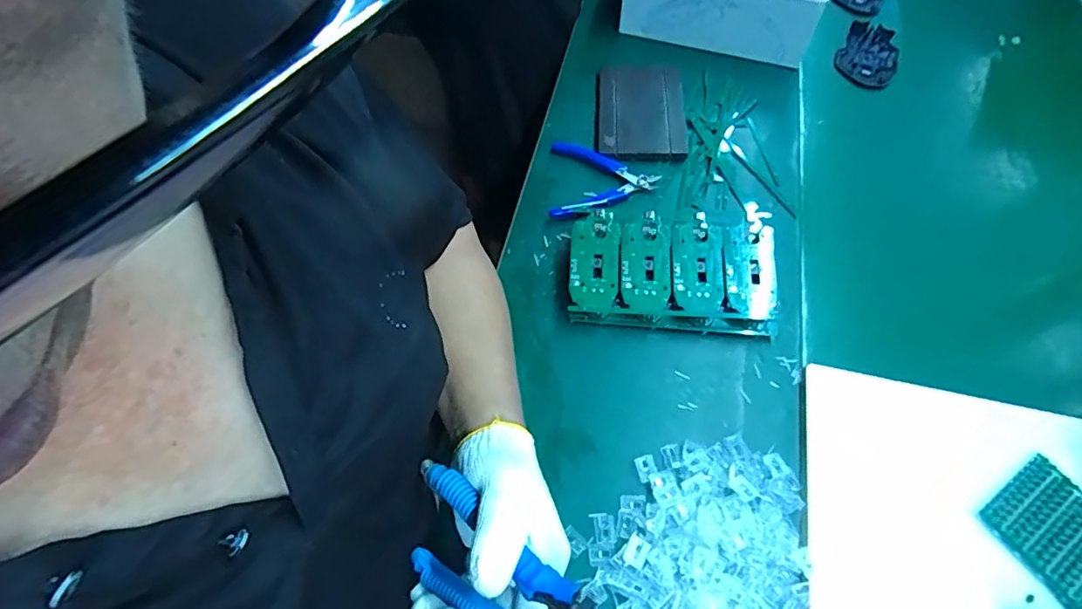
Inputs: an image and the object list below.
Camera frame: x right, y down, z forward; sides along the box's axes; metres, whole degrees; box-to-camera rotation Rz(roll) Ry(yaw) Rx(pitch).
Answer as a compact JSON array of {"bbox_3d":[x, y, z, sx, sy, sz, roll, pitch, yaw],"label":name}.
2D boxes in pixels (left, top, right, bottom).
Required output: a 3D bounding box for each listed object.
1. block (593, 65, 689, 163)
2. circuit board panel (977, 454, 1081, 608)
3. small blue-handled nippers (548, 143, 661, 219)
[{"bbox_3d":[0.111,-0.215,0.609,0.095,0.020,0.133,2,61,1],"label":"block"},{"bbox_3d":[0.389,0.170,0.404,0.082,0.009,0.089,-32,66,-16],"label":"circuit board panel"},{"bbox_3d":[0.052,-0.122,0.558,0.113,0.027,0.090,22,64,12],"label":"small blue-handled nippers"}]

